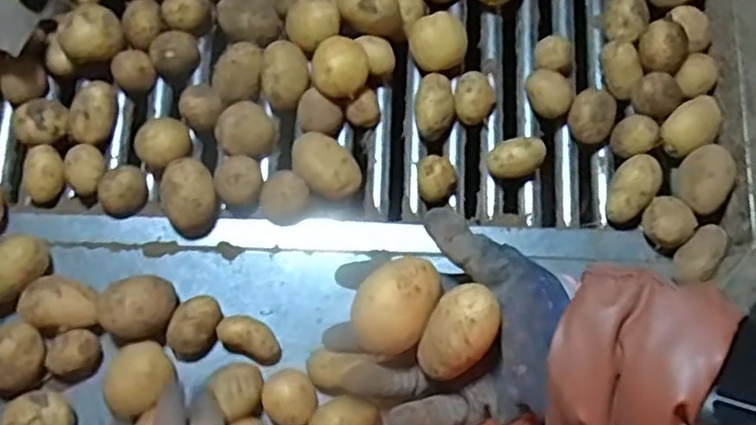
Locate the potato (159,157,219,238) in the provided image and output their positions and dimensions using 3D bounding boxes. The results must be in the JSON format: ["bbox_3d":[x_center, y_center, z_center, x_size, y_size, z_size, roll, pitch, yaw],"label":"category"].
[{"bbox_3d":[-0.145,-0.011,0.524,0.042,0.046,0.047,-29,72,-12],"label":"potato"}]

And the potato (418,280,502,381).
[{"bbox_3d":[0.047,0.068,0.385,0.036,0.032,0.048,28,71,9],"label":"potato"}]

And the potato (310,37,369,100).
[{"bbox_3d":[-0.030,-0.111,0.530,0.043,0.039,0.043,0,69,-1],"label":"potato"}]

